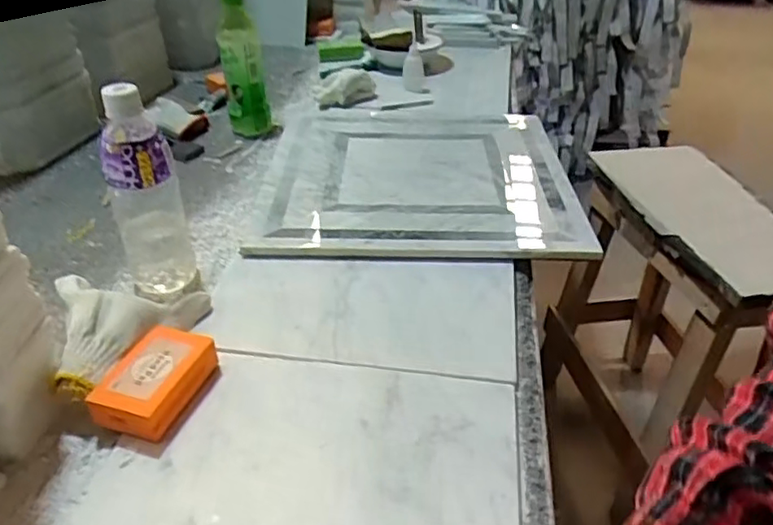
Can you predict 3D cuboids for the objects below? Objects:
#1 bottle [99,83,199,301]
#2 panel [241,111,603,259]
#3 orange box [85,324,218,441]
[{"bbox_3d":[-0.238,-0.067,0.607,0.065,0.200,0.072,-12,36,-19],"label":"bottle"},{"bbox_3d":[0.048,-0.143,0.882,0.396,0.024,0.477,1,33,3],"label":"panel"},{"bbox_3d":[-0.190,0.099,0.507,0.063,0.033,0.097,7,34,9],"label":"orange box"}]

